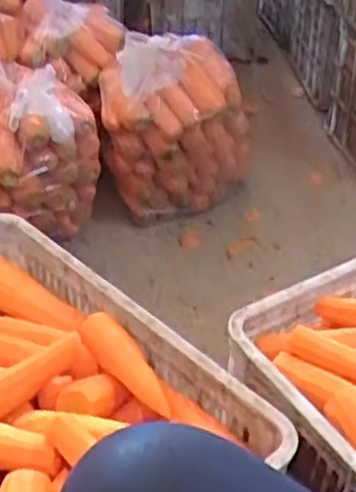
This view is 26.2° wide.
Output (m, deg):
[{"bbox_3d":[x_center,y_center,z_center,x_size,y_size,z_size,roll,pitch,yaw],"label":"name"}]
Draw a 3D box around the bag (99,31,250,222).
[{"bbox_3d":[-0.006,-0.227,1.465,0.277,0.313,0.208,6,38,5],"label":"bag"}]

